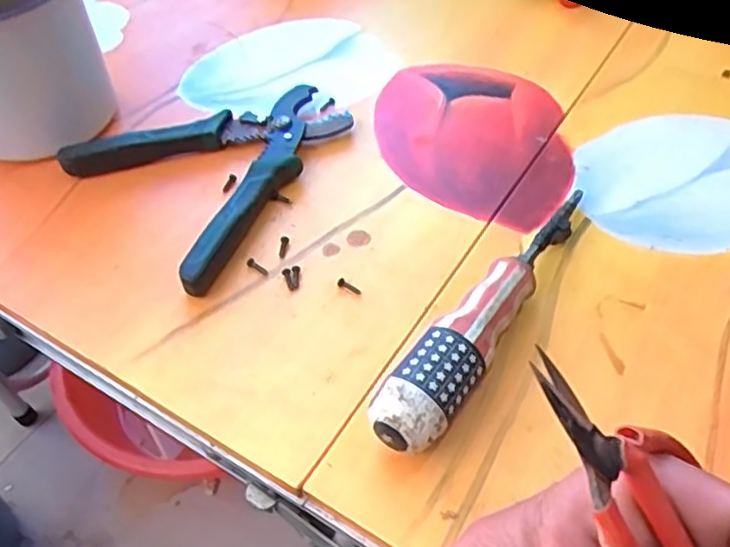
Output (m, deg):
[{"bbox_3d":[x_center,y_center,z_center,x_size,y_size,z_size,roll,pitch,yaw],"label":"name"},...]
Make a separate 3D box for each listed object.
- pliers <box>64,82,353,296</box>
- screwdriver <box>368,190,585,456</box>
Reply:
[{"bbox_3d":[-0.077,-0.070,0.394,0.151,0.030,0.119,-38,58,-25],"label":"pliers"},{"bbox_3d":[0.064,0.013,0.315,0.029,0.037,0.177,28,58,24],"label":"screwdriver"}]

